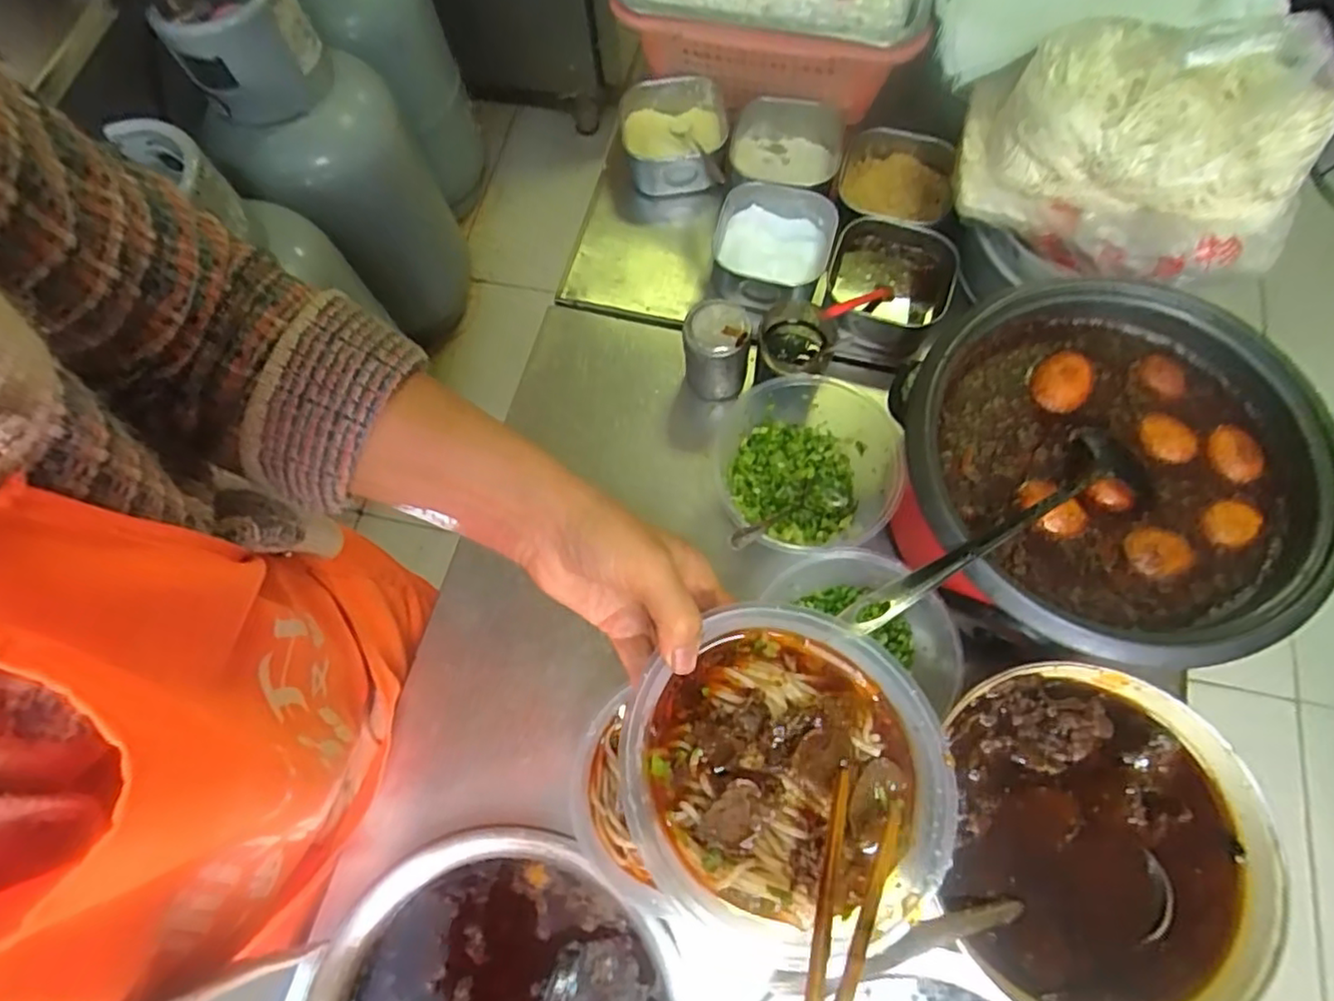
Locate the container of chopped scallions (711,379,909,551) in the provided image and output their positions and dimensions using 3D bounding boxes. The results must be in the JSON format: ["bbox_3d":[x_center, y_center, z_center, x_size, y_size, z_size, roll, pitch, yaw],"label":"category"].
[{"bbox_3d":[0.107,-0.019,0.510,0.129,0.069,0.134,0,71,1],"label":"container of chopped scallions"}]

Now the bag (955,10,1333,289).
[{"bbox_3d":[0.348,-0.266,0.484,0.255,0.127,0.143,38,76,13],"label":"bag"}]

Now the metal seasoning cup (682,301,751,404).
[{"bbox_3d":[0.041,-0.125,0.556,0.052,0.072,0.056,0,71,1],"label":"metal seasoning cup"}]

